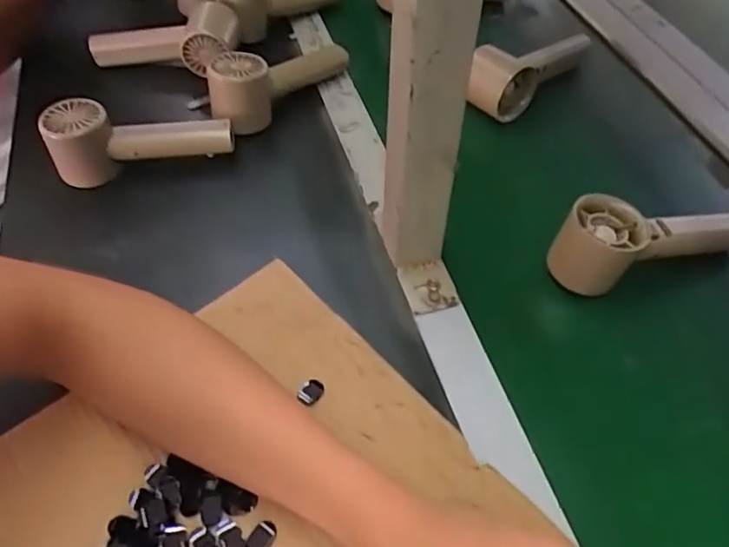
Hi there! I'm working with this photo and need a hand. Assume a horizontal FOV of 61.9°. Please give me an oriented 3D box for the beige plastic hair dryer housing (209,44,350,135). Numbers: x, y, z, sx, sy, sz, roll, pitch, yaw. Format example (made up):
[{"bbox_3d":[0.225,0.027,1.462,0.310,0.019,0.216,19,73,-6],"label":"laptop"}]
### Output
[{"bbox_3d":[-0.084,-0.196,0.604,0.157,0.067,0.065,-30,57,-21],"label":"beige plastic hair dryer housing"}]

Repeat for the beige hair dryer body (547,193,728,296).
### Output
[{"bbox_3d":[0.228,-0.032,0.489,0.166,0.061,0.058,-17,53,-12],"label":"beige hair dryer body"}]

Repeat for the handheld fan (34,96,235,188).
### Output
[{"bbox_3d":[-0.206,-0.121,0.563,0.161,0.064,0.057,0,52,2],"label":"handheld fan"}]

